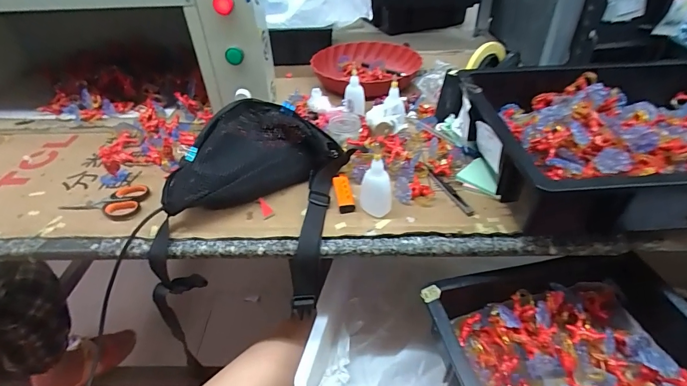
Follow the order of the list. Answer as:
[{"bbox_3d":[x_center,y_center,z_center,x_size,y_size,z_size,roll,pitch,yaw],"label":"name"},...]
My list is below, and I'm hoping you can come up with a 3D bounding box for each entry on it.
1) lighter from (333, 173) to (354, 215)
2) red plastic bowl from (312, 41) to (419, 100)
[{"bbox_3d":[0.000,0.001,0.524,0.022,0.014,0.074,-8,40,-6],"label":"lighter"},{"bbox_3d":[0.052,-0.284,0.856,0.245,0.053,0.253,-2,39,1],"label":"red plastic bowl"}]

